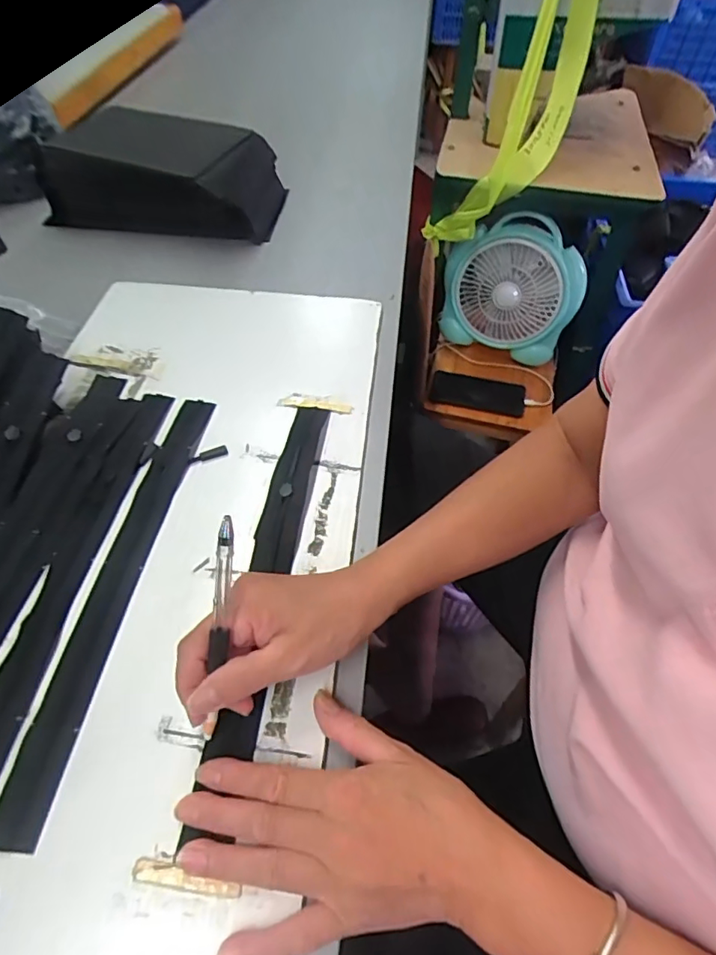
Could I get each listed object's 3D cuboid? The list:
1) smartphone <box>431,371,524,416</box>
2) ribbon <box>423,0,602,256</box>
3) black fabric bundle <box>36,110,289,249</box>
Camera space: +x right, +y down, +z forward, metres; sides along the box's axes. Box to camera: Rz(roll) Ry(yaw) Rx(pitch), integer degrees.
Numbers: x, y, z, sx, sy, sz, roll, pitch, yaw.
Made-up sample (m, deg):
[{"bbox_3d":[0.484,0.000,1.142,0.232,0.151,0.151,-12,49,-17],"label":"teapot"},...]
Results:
[{"bbox_3d":[0.217,-0.155,0.983,0.165,0.016,0.091,12,52,8],"label":"smartphone"},{"bbox_3d":[0.255,-0.611,0.787,0.146,0.568,0.127,34,32,25],"label":"ribbon"},{"bbox_3d":[-0.271,-0.409,0.733,0.308,0.099,0.175,10,52,6],"label":"black fabric bundle"}]

